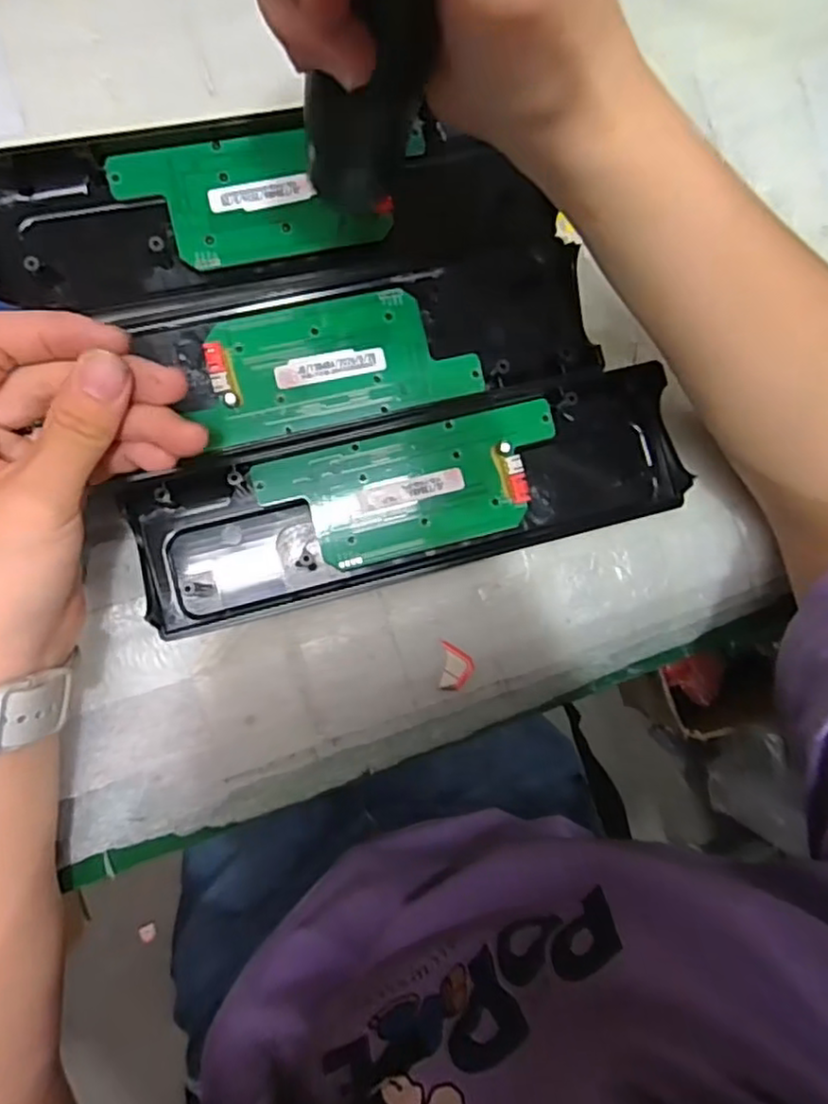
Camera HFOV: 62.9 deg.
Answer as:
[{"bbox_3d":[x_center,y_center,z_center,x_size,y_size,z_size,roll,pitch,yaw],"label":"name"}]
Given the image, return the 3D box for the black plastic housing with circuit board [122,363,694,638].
[{"bbox_3d":[0.002,-0.026,0.307,0.244,0.014,0.067,-14,91,-8],"label":"black plastic housing with circuit board"}]

